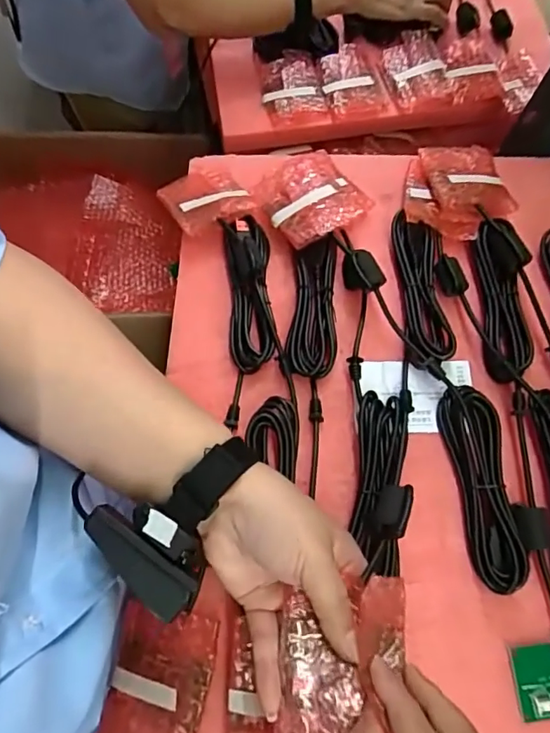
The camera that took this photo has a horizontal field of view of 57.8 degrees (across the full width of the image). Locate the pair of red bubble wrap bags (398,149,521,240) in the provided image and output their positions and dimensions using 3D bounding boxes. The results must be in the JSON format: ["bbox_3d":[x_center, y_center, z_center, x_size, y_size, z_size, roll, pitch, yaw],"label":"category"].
[{"bbox_3d":[0.173,-0.168,0.471,0.093,0.030,0.114,16,71,3],"label":"pair of red bubble wrap bags"}]

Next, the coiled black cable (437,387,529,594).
[{"bbox_3d":[0.157,0.086,0.371,0.038,0.027,0.145,-6,71,-4],"label":"coiled black cable"}]

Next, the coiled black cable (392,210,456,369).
[{"bbox_3d":[0.126,-0.069,0.428,0.040,0.020,0.144,2,70,-2],"label":"coiled black cable"}]

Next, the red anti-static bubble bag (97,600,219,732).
[{"bbox_3d":[-0.082,0.216,0.335,0.070,0.012,0.095,7,71,17],"label":"red anti-static bubble bag"}]

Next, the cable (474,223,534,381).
[{"bbox_3d":[0.195,-0.061,0.420,0.038,0.024,0.144,6,70,0],"label":"cable"}]

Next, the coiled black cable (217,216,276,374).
[{"bbox_3d":[-0.021,-0.068,0.416,0.040,0.028,0.139,-5,71,-4],"label":"coiled black cable"}]

